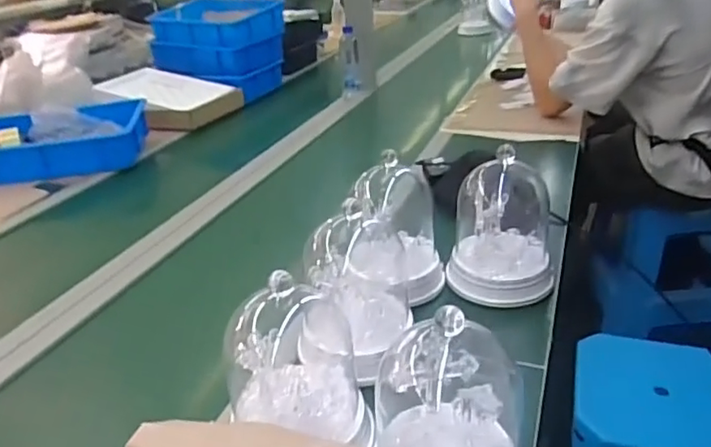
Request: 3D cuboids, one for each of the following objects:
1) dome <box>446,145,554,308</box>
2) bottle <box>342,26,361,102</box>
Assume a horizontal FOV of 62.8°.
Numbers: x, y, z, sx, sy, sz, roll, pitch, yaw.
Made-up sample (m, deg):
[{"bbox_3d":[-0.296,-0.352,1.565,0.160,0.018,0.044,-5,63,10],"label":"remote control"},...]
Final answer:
[{"bbox_3d":[0.215,-0.008,0.845,0.146,0.207,0.157,4,28,15],"label":"dome"},{"bbox_3d":[-0.014,-0.475,1.747,0.057,0.207,0.057,0,28,6],"label":"bottle"}]

